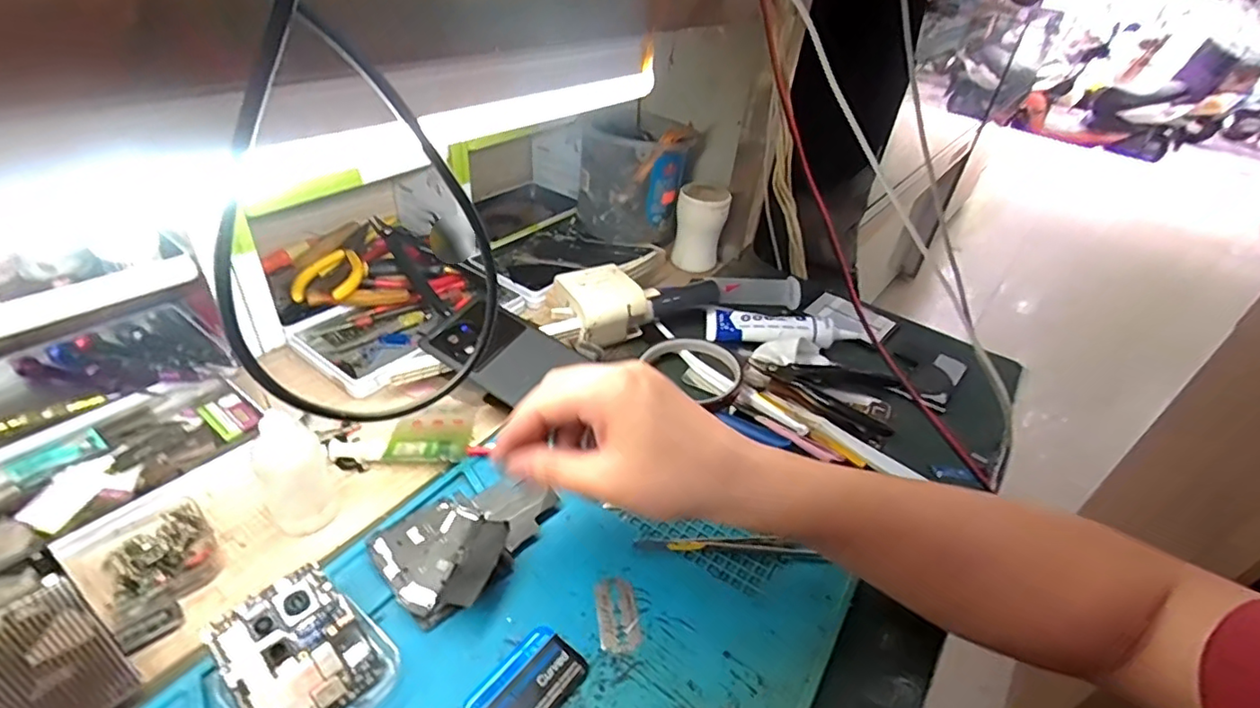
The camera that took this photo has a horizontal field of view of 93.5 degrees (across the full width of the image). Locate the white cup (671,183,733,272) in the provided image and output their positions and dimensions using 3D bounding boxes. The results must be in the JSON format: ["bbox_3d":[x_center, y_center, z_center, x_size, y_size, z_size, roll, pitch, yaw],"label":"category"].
[{"bbox_3d":[0.074,-0.133,0.639,0.047,0.088,0.044,5,37,-3],"label":"white cup"}]

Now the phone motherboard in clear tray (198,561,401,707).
[{"bbox_3d":[-0.151,0.142,0.275,0.069,0.029,0.062,28,42,25],"label":"phone motherboard in clear tray"}]

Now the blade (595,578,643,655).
[{"bbox_3d":[-0.007,0.140,0.323,0.022,0.004,0.041,-1,38,-11],"label":"blade"}]

